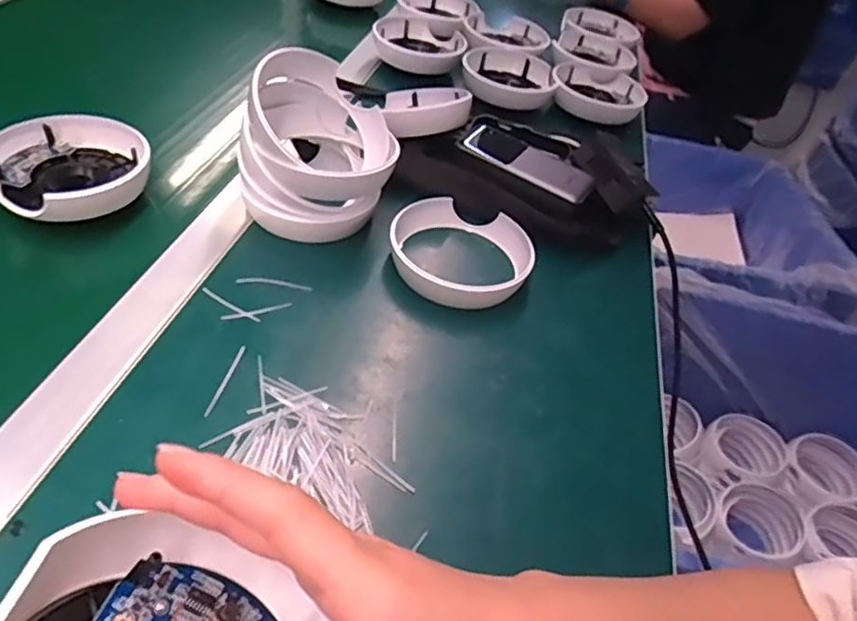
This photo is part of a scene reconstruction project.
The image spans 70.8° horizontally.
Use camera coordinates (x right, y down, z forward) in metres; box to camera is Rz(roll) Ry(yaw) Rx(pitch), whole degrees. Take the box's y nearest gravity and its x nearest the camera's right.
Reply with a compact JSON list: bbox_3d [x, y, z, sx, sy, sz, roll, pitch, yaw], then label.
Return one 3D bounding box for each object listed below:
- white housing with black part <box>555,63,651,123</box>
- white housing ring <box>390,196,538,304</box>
[{"bbox_3d":[0.206,-0.267,0.732,0.111,0.032,0.101,21,44,9],"label":"white housing with black part"},{"bbox_3d":[0.025,-0.049,0.491,0.117,0.032,0.105,14,44,1],"label":"white housing ring"}]

